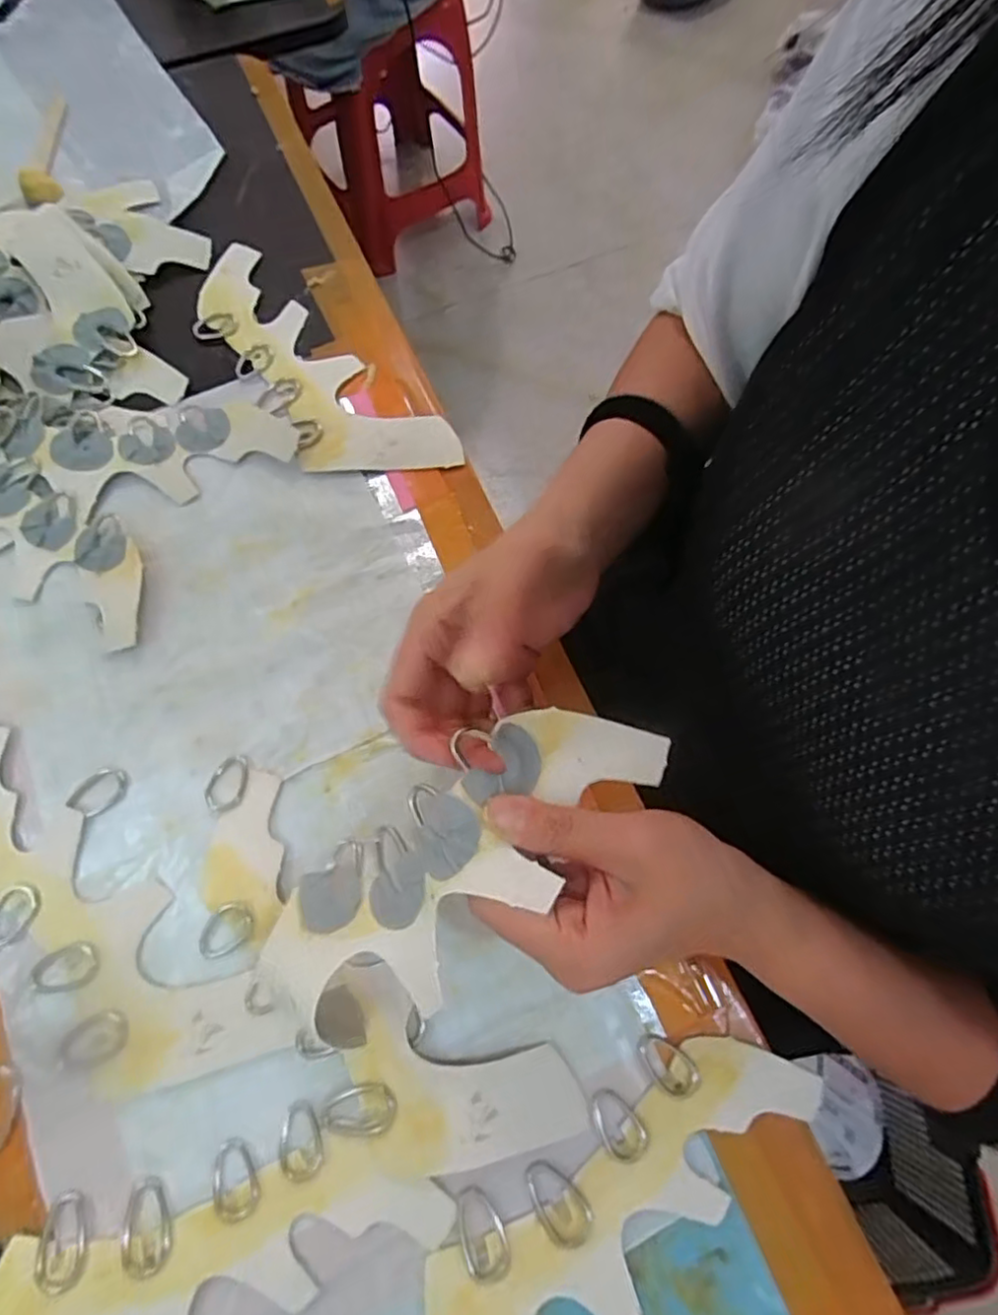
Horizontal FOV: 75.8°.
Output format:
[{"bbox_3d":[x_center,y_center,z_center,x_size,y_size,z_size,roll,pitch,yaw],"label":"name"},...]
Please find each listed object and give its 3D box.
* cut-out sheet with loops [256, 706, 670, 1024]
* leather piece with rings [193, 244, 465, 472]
[{"bbox_3d":[-0.019,0.083,0.254,0.184,0.037,0.065,-37,76,9],"label":"cut-out sheet with loops"},{"bbox_3d":[-0.127,-0.184,0.414,0.080,0.006,0.224,-43,78,-13],"label":"leather piece with rings"}]

